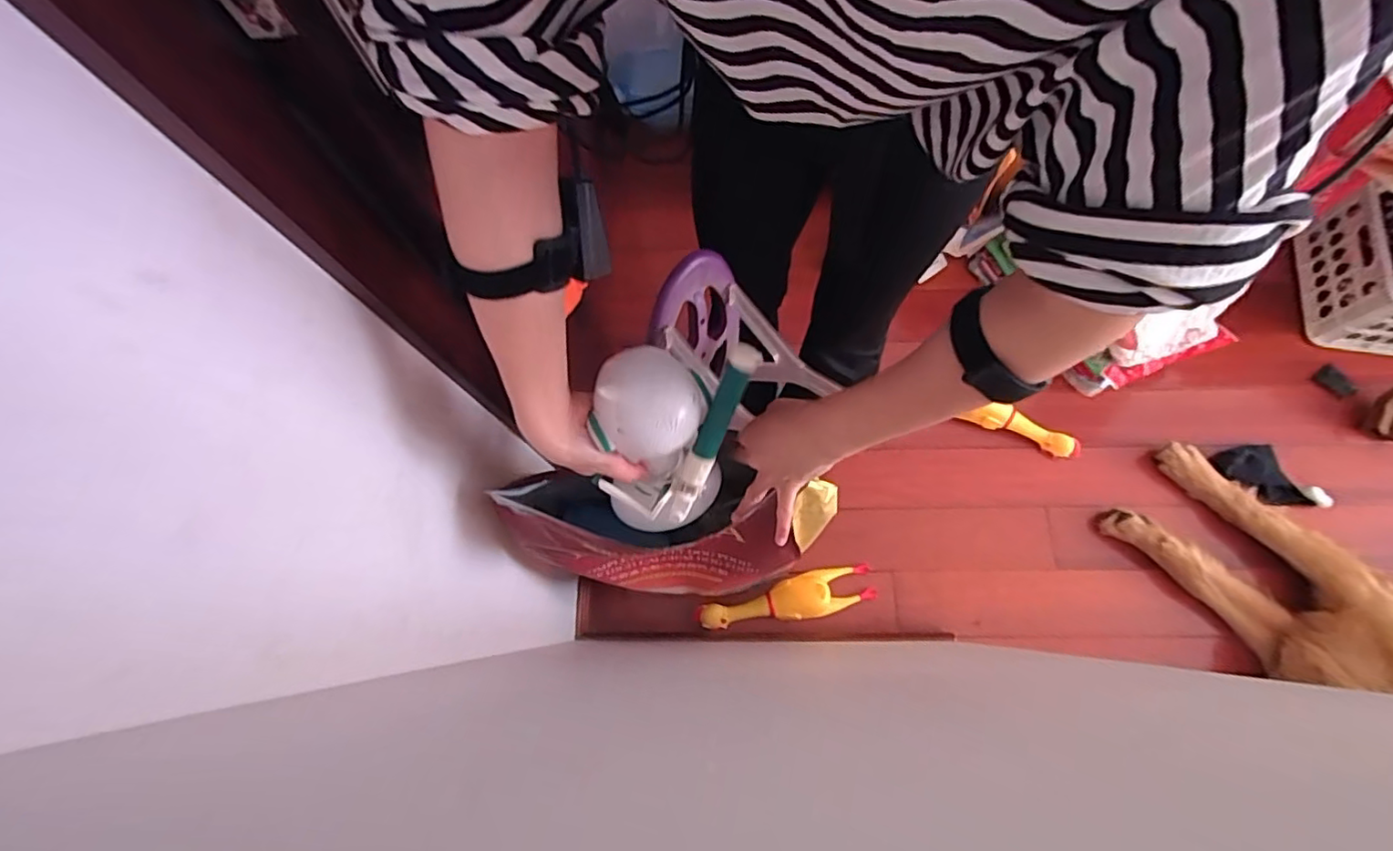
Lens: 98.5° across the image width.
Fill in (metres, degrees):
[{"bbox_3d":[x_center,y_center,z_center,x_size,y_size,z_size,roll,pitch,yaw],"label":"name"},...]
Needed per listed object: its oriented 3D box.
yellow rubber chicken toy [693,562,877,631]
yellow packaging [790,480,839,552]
[{"bbox_3d":[0.165,0.323,1.106,0.333,0.047,0.080,-12,72,-2],"label":"yellow rubber chicken toy"},{"bbox_3d":[0.131,0.102,0.671,0.041,0.128,0.016,8,49,4],"label":"yellow packaging"}]

